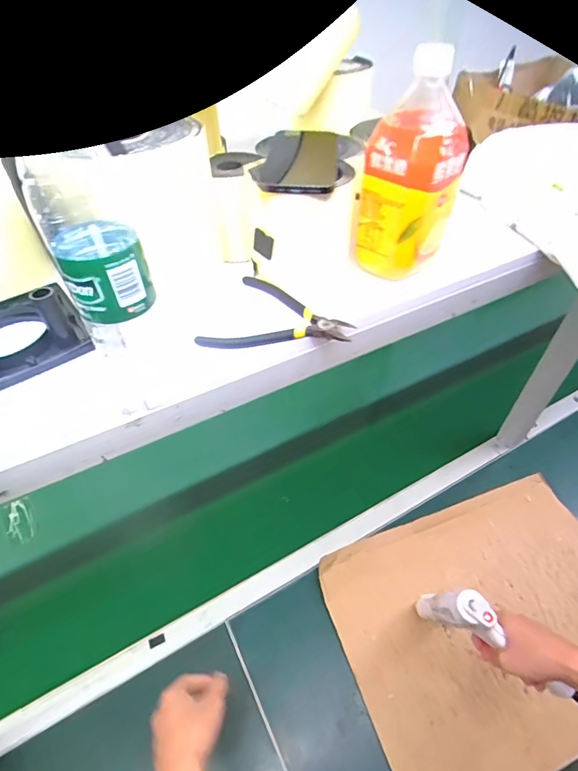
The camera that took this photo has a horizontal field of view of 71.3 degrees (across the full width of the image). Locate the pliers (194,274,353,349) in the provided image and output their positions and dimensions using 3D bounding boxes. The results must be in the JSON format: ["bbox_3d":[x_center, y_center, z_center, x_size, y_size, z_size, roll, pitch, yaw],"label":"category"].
[{"bbox_3d":[-0.006,-0.069,0.415,0.139,0.011,0.118,15,48,15],"label":"pliers"}]

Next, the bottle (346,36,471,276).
[{"bbox_3d":[0.121,-0.213,0.410,0.081,0.188,0.068,30,53,27],"label":"bottle"}]

